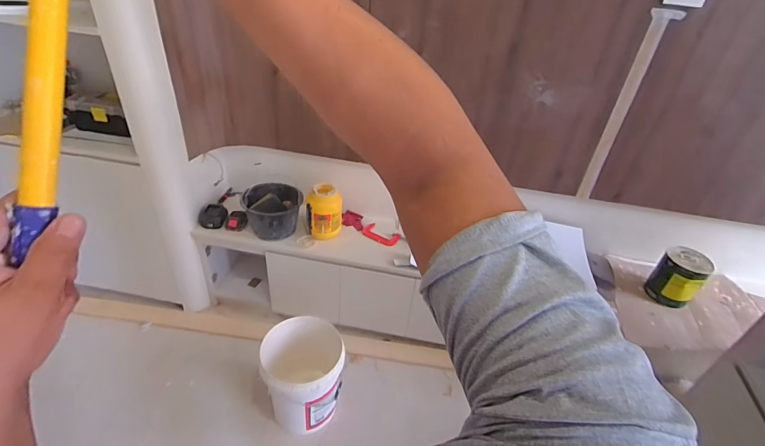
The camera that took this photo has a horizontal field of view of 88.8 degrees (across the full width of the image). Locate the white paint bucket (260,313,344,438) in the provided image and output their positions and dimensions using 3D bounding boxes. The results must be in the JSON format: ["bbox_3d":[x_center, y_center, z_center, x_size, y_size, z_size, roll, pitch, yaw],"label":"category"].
[{"bbox_3d":[-0.294,0.572,1.452,0.293,0.340,0.260,1,36,-7],"label":"white paint bucket"}]

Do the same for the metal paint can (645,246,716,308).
[{"bbox_3d":[1.185,0.210,1.557,0.155,0.214,0.159,-23,45,-34],"label":"metal paint can"}]

